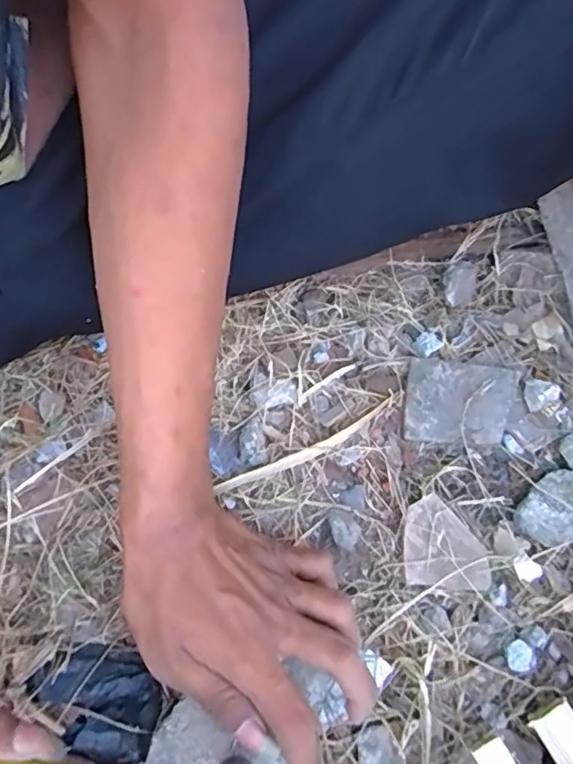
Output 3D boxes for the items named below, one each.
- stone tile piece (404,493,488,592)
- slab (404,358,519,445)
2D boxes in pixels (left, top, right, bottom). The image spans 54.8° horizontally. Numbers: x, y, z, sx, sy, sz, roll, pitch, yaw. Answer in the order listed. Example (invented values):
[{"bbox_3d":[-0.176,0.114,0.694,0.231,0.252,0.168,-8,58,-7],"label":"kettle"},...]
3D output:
[{"bbox_3d":[0.097,0.096,0.332,0.050,0.006,0.051,4,66,2],"label":"stone tile piece"},{"bbox_3d":[0.117,0.013,0.366,0.071,0.009,0.055,6,66,3],"label":"slab"}]

